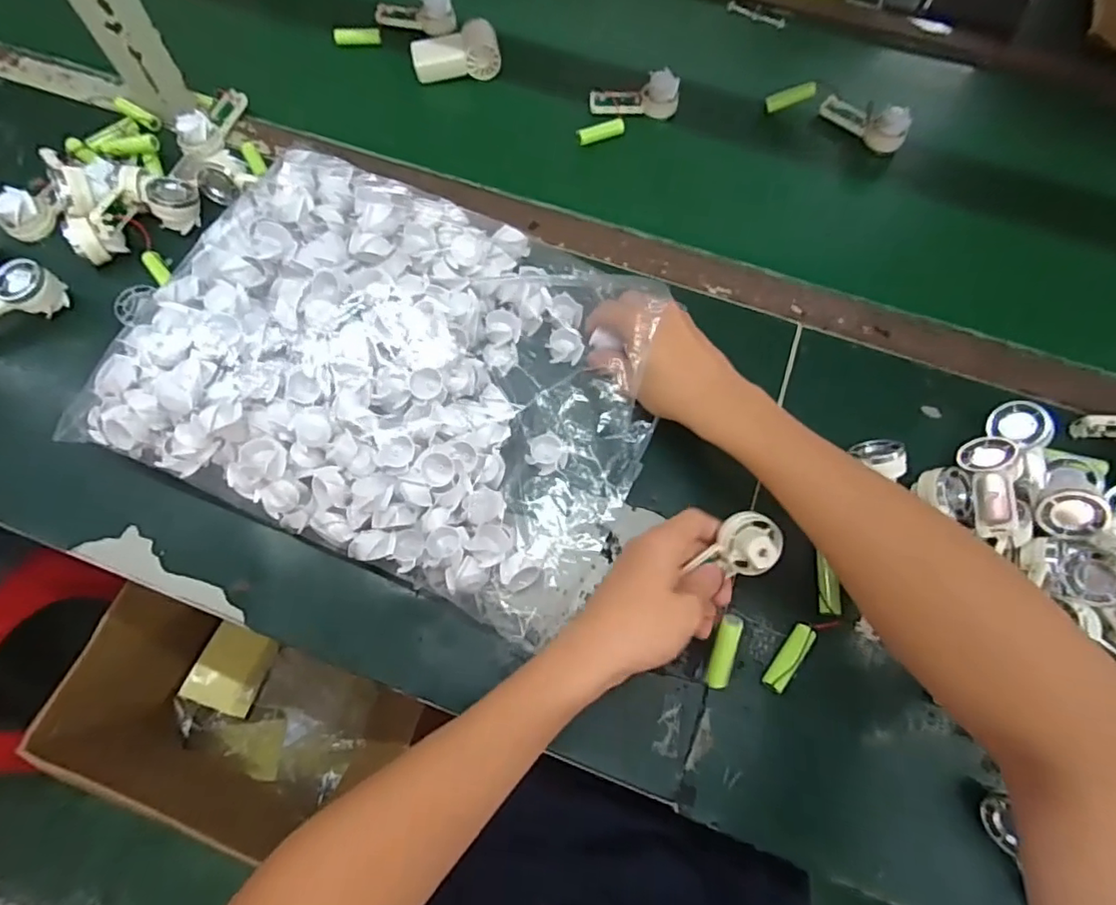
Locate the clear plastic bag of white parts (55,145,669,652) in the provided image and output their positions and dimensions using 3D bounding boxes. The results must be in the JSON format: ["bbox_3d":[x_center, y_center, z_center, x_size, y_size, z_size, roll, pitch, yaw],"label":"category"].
[{"bbox_3d":[-0.111,-0.067,0.437,0.371,0.080,0.295,20,71,5],"label":"clear plastic bag of white parts"}]

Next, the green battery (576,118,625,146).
[{"bbox_3d":[0.046,-0.339,0.602,0.053,0.012,0.018,-19,70,-9],"label":"green battery"}]

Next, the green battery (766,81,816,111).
[{"bbox_3d":[0.256,-0.391,0.627,0.051,0.014,0.015,-2,66,34],"label":"green battery"}]

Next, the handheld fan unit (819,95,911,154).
[{"bbox_3d":[0.329,-0.355,0.612,0.024,0.036,0.099,-36,59,-14],"label":"handheld fan unit"}]

